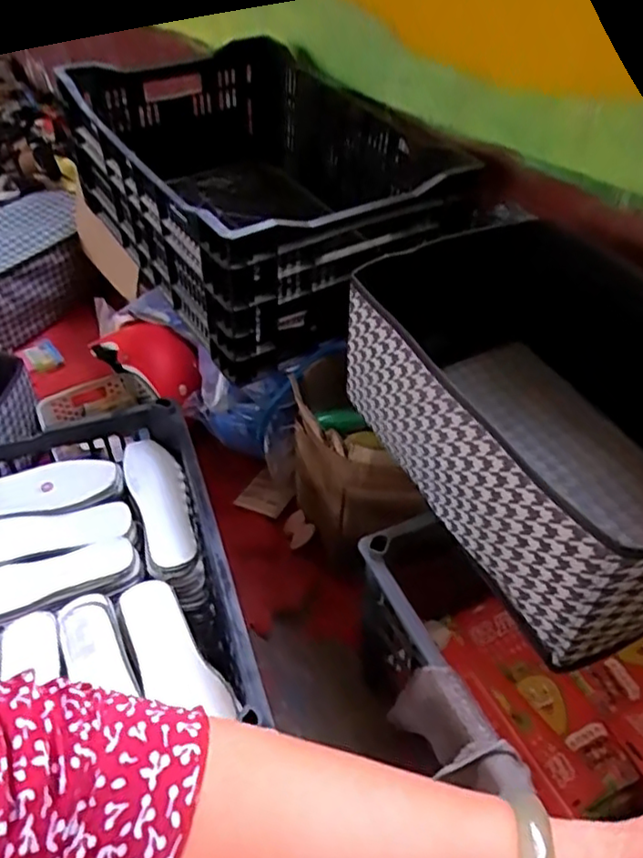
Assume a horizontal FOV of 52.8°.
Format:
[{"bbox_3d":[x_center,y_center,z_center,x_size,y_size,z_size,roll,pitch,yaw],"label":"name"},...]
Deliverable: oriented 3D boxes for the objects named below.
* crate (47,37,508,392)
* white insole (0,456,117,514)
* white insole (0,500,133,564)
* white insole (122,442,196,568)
[{"bbox_3d":[-0.094,-0.379,1.008,0.459,0.249,0.572,-21,46,-21],"label":"crate"},{"bbox_3d":[-0.367,0.073,0.796,0.221,0.013,0.064,-9,58,-2],"label":"white insole"},{"bbox_3d":[-0.347,0.124,0.769,0.232,0.018,0.062,-10,43,-10],"label":"white insole"},{"bbox_3d":[-0.199,0.085,0.797,0.063,0.022,0.213,-16,44,-16],"label":"white insole"}]

